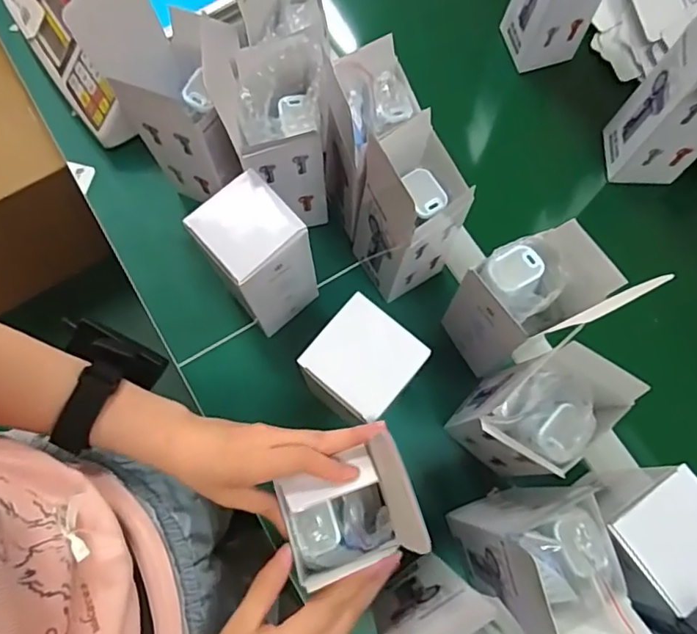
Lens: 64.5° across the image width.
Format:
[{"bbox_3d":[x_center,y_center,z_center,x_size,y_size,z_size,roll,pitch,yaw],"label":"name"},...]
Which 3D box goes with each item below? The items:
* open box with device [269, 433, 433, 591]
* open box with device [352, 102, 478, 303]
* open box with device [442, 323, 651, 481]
[{"bbox_3d":[0.002,0.140,0.388,0.090,0.069,0.078,-21,73,-8],"label":"open box with device"},{"bbox_3d":[0.053,-0.091,0.493,0.081,0.187,0.084,-31,75,-11],"label":"open box with device"},{"bbox_3d":[0.148,0.087,0.471,0.084,0.167,0.077,-42,77,-14],"label":"open box with device"}]

